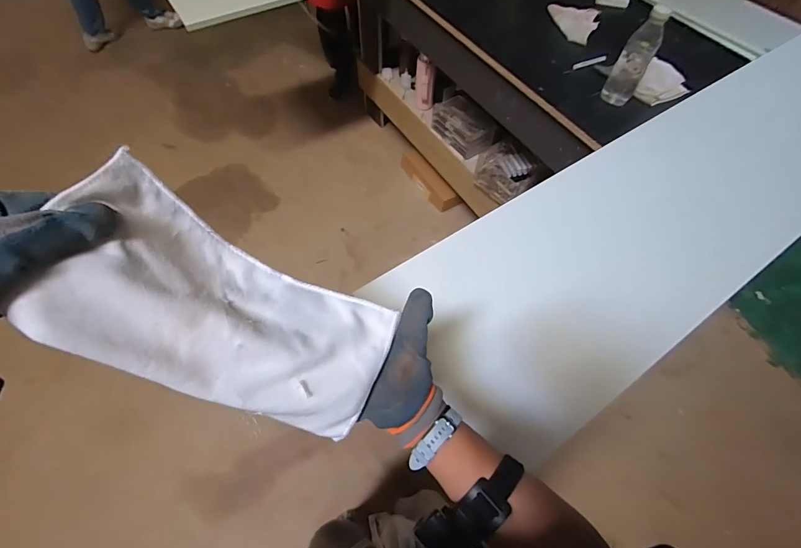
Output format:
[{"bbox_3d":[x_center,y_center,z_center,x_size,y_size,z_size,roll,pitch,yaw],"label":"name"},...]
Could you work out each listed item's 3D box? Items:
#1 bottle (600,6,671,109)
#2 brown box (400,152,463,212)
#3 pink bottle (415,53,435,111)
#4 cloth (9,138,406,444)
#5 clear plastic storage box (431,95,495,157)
[{"bbox_3d":[0.532,-0.484,0.881,0.072,0.212,0.073,29,63,14],"label":"bottle"},{"bbox_3d":[0.128,-0.432,1.776,0.078,0.081,0.361,-31,65,-18],"label":"brown box"},{"bbox_3d":[0.099,-0.753,1.511,0.078,0.227,0.083,2,59,0],"label":"pink bottle"},{"bbox_3d":[-0.138,0.035,0.327,0.284,0.056,0.146,35,60,-25],"label":"cloth"},{"bbox_3d":[0.242,-0.577,1.492,0.147,0.111,0.285,-28,64,-17],"label":"clear plastic storage box"}]

